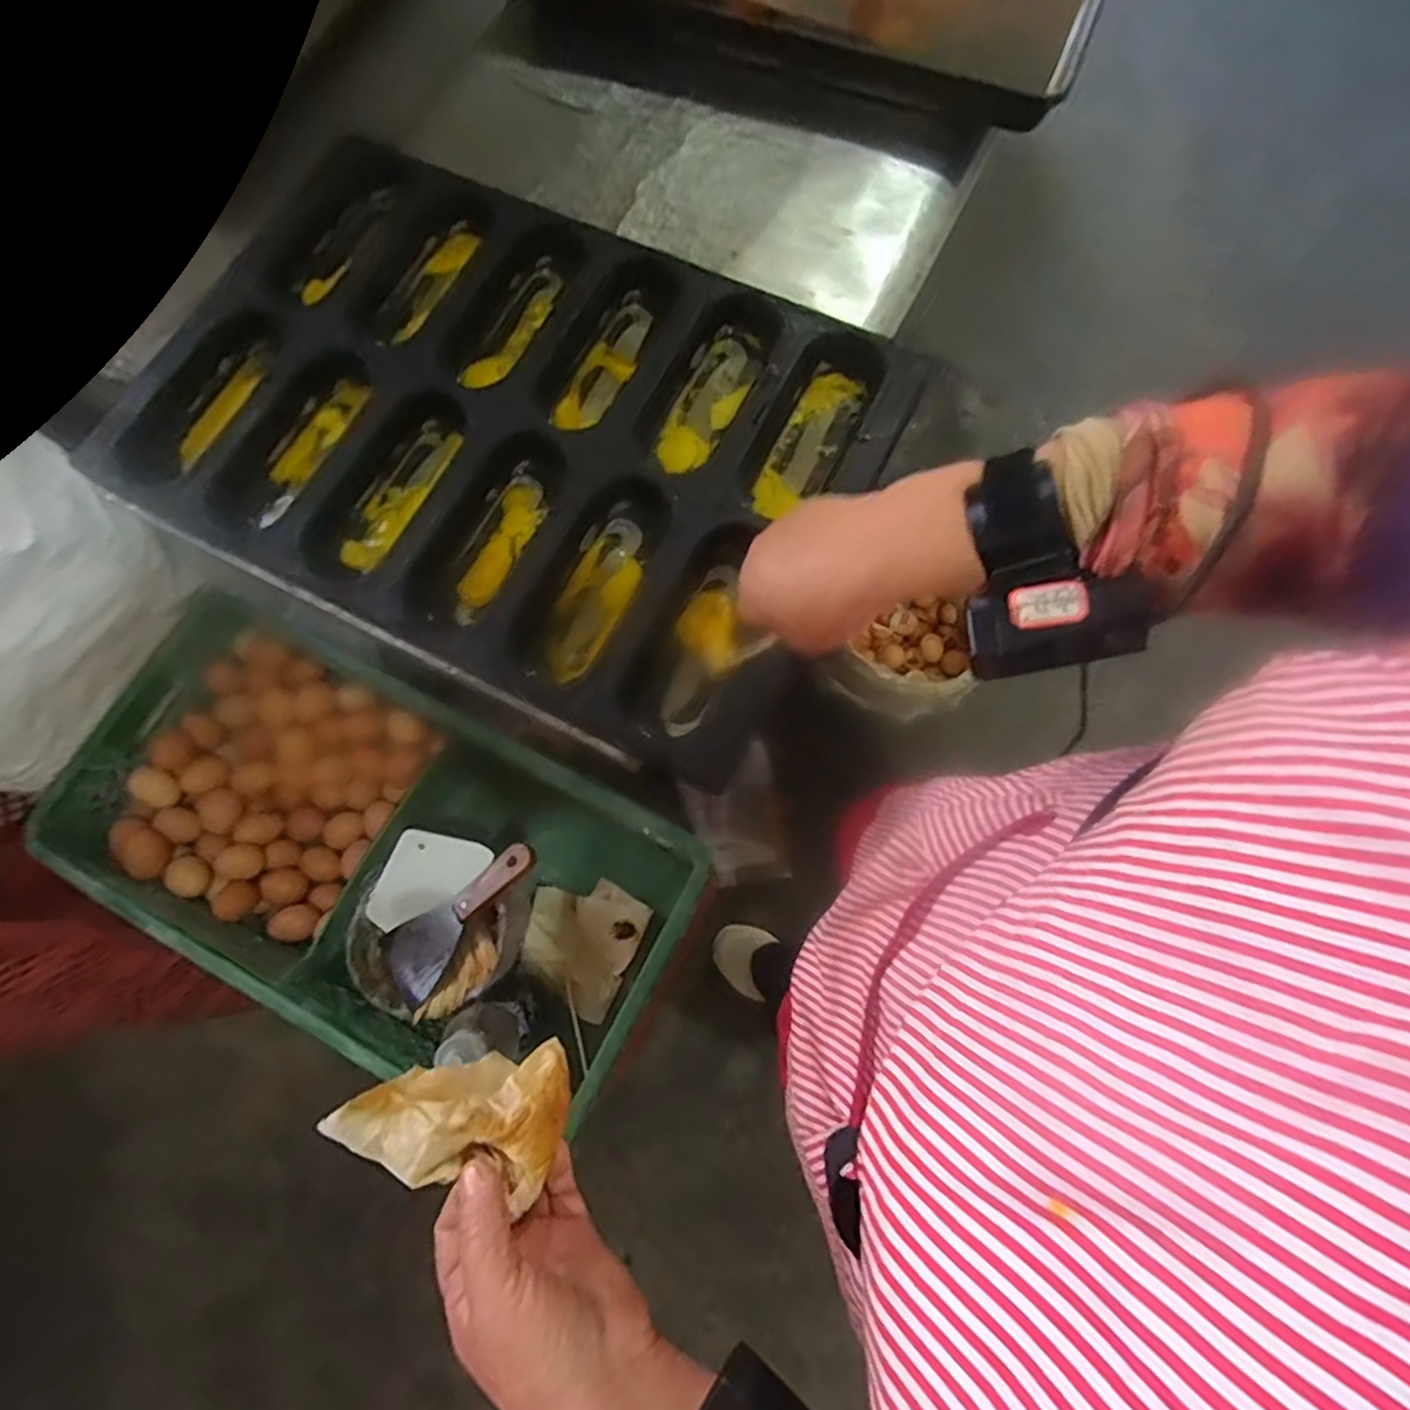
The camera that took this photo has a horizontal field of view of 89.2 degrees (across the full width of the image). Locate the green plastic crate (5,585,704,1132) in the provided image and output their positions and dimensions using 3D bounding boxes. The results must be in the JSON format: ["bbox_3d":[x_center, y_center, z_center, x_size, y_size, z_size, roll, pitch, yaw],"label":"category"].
[{"bbox_3d":[-0.371,0.165,0.817,0.629,0.197,0.321,21,76,7],"label":"green plastic crate"}]

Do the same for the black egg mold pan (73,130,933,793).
[{"bbox_3d":[-0.164,-0.234,0.609,0.593,0.054,0.408,26,77,8],"label":"black egg mold pan"}]

